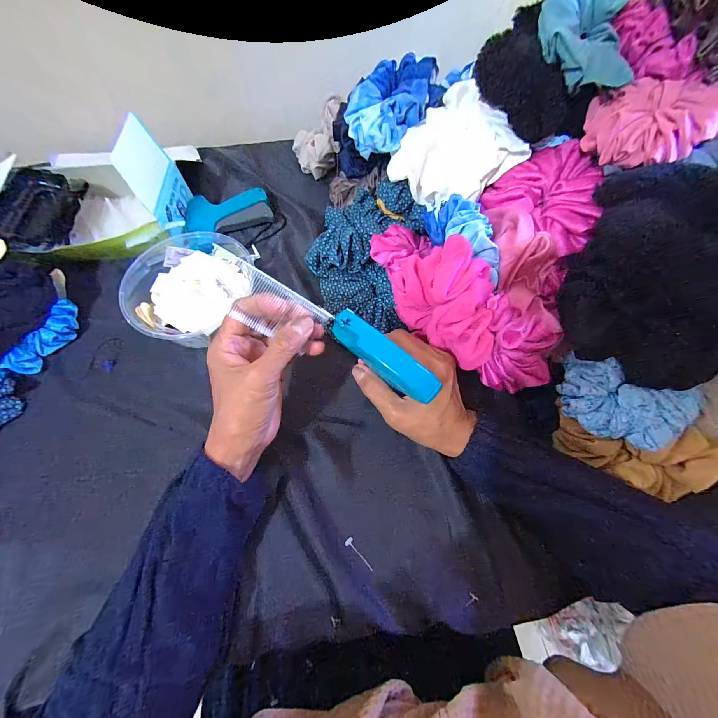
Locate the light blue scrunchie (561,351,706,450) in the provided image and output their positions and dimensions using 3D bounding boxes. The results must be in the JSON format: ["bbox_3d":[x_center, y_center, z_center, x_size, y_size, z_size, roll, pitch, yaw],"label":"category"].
[{"bbox_3d":[0.226,0.039,0.257,0.097,0.028,0.069,27,68,11],"label":"light blue scrunchie"}]

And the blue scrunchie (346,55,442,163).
[{"bbox_3d":[0.035,-0.296,0.364,0.103,0.068,0.094,11,66,5],"label":"blue scrunchie"}]

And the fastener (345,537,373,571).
[{"bbox_3d":[0.001,0.179,0.280,0.033,0.004,0.008,40,71,16],"label":"fastener"}]

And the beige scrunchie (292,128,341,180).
[{"bbox_3d":[-0.074,-0.333,0.484,0.046,0.058,0.087,-32,70,-14],"label":"beige scrunchie"}]

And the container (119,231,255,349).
[{"bbox_3d":[-0.198,-0.085,0.369,0.139,0.056,0.150,30,68,12],"label":"container"}]

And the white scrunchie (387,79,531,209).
[{"bbox_3d":[0.098,-0.228,0.337,0.107,0.065,0.120,-27,68,-12],"label":"white scrunchie"}]

